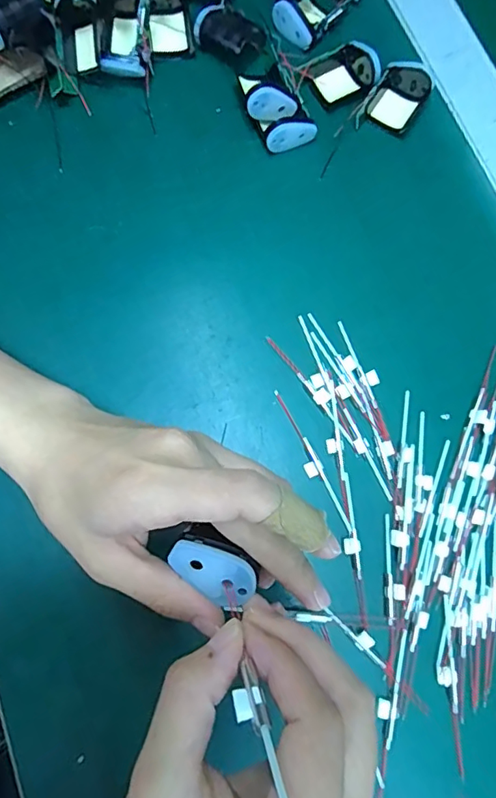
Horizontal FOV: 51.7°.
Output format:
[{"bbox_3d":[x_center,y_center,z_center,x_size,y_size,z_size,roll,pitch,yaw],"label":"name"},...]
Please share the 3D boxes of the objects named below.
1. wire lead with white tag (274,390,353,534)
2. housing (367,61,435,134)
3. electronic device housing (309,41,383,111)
[{"bbox_3d":[0.037,0.037,0.305,0.010,0.004,0.093,-27,79,-7],"label":"wire lead with white tag"},{"bbox_3d":[0.107,-0.211,0.357,0.033,0.017,0.043,29,78,5],"label":"housing"},{"bbox_3d":[0.067,-0.231,0.362,0.045,0.014,0.038,-22,78,-6],"label":"electronic device housing"}]

